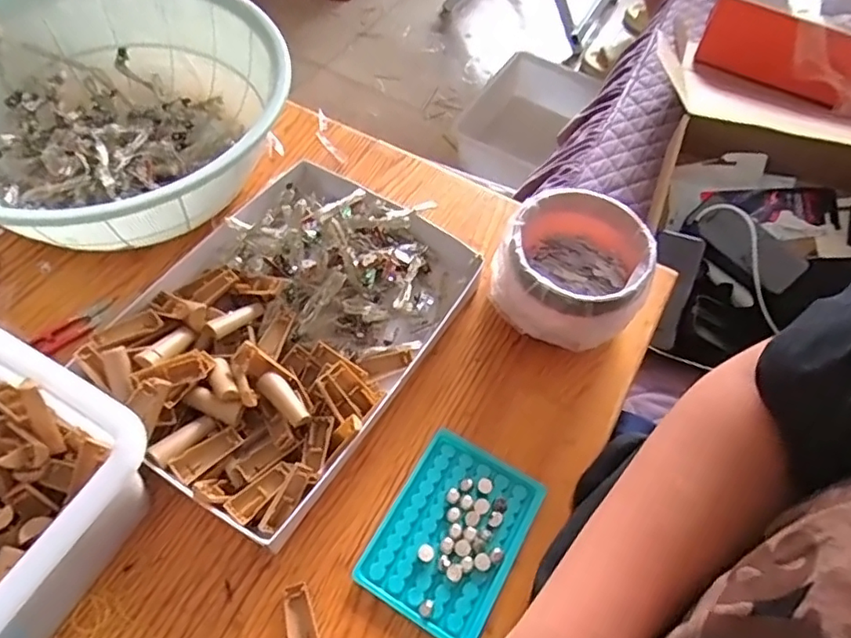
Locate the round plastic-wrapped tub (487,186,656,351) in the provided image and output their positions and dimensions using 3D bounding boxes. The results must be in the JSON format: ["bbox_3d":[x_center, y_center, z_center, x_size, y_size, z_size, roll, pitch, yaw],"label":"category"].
[{"bbox_3d":[0.122,-0.037,0.515,0.125,0.088,0.125,2,58,-3],"label":"round plastic-wrapped tub"}]

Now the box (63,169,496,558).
[{"bbox_3d":[-0.113,0.000,0.489,0.219,0.062,0.299,31,61,15],"label":"box"}]

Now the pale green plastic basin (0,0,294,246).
[{"bbox_3d":[-0.289,-0.200,0.560,0.292,0.101,0.276,2,58,-3],"label":"pale green plastic basin"}]

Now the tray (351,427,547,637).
[{"bbox_3d":[0.020,0.156,0.431,0.095,0.009,0.129,28,60,13],"label":"tray"}]

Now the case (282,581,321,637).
[{"bbox_3d":[-0.084,0.206,0.397,0.020,0.011,0.051,-13,60,-12],"label":"case"}]

